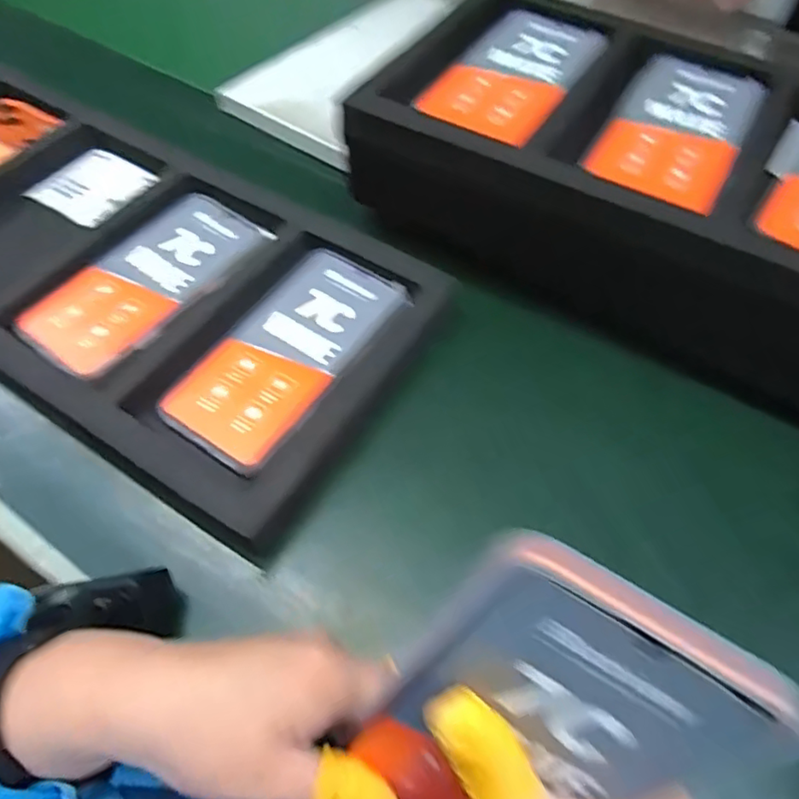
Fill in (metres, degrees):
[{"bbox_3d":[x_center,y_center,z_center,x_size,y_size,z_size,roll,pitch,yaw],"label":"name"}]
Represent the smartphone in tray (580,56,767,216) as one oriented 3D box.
[{"bbox_3d":[0.180,-0.176,0.386,0.080,0.009,0.166,27,59,15],"label":"smartphone in tray"}]

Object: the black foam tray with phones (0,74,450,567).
[{"bbox_3d":[-0.222,-0.100,0.427,0.492,0.046,0.222,29,58,14],"label":"black foam tray with phones"}]

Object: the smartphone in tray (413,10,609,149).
[{"bbox_3d":[0.080,-0.229,0.417,0.081,0.011,0.162,28,59,15],"label":"smartphone in tray"}]

